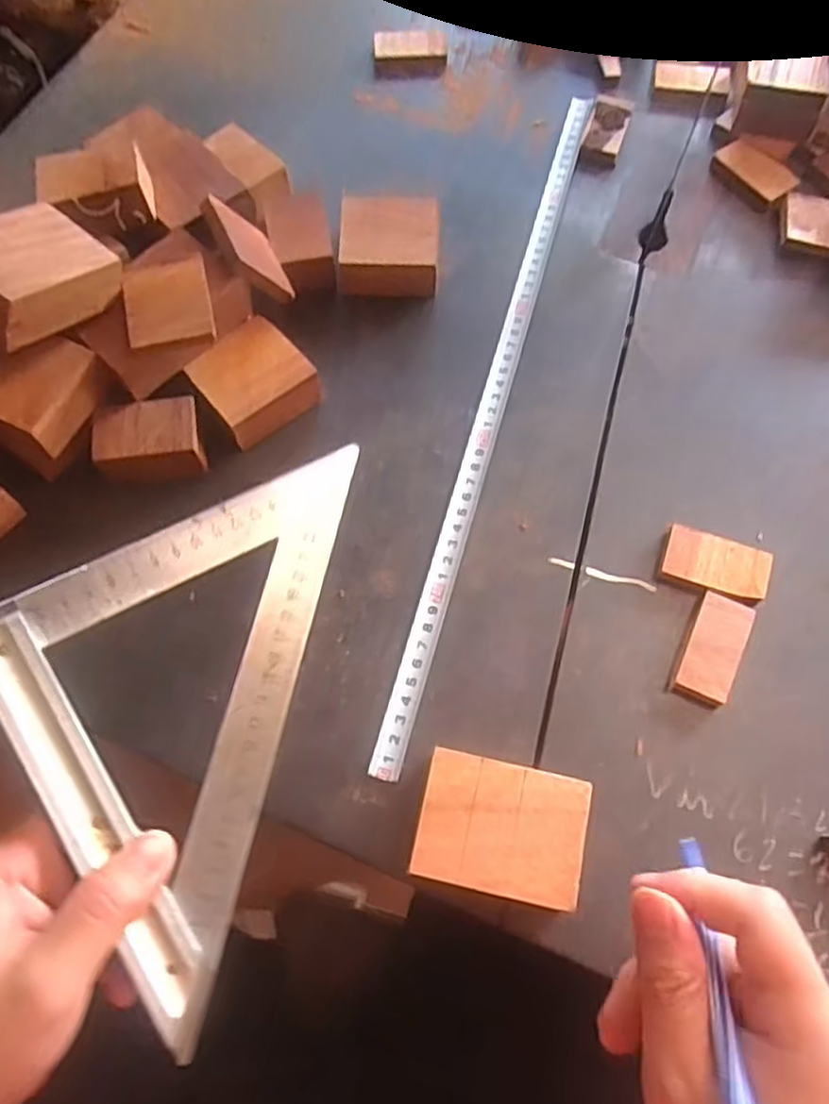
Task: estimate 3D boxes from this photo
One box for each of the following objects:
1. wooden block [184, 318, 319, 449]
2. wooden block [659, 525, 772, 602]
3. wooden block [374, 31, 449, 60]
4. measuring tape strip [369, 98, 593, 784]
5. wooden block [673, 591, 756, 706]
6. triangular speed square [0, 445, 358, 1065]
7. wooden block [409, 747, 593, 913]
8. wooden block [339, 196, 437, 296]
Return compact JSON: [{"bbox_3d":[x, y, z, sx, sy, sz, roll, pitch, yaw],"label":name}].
[{"bbox_3d":[-0.094,-0.099,0.427,0.060,0.029,0.055,-37,72,-15],"label":"wooden block"},{"bbox_3d":[0.162,0.007,0.395,0.054,0.010,0.031,15,68,5],"label":"wooden block"},{"bbox_3d":[-0.002,-0.383,0.555,0.055,0.014,0.019,-1,67,-1],"label":"wooden block"},{"bbox_3d":[0.053,-0.105,0.444,0.015,0.005,0.479,16,68,3],"label":"measuring tape strip"},{"bbox_3d":[0.155,0.048,0.376,0.027,0.010,0.057,23,69,9],"label":"wooden block"},{"bbox_3d":[-0.115,0.052,0.311,0.128,0.009,0.247,19,68,-15],"label":"triangular speed square"},{"bbox_3d":[0.039,0.127,0.335,0.072,0.029,0.054,12,68,4],"label":"wooden block"},{"bbox_3d":[-0.016,-0.192,0.465,0.060,0.030,0.058,3,67,0],"label":"wooden block"}]

